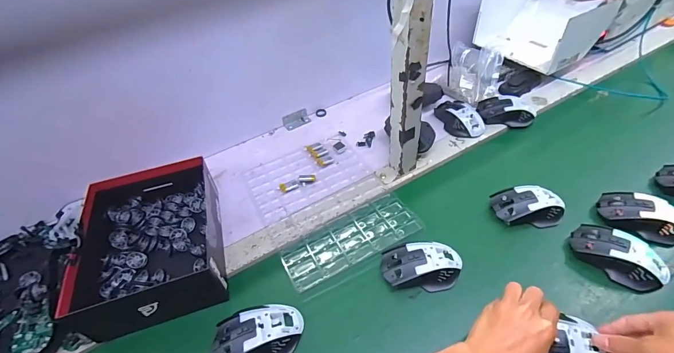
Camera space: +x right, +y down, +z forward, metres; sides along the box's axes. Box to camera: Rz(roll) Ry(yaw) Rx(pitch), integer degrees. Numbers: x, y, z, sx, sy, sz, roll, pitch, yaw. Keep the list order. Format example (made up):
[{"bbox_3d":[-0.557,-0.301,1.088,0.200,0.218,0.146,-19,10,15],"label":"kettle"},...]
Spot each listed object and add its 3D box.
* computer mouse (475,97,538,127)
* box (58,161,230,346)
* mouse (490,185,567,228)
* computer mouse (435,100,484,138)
[{"bbox_3d":[0.355,-0.140,0.741,0.118,0.039,0.065,0,46,5],"label":"computer mouse"},{"bbox_3d":[-0.285,0.093,0.550,0.193,0.077,0.255,-17,47,-12],"label":"box"},{"bbox_3d":[0.311,0.052,0.575,0.106,0.048,0.061,2,46,6],"label":"mouse"},{"bbox_3d":[0.256,-0.125,0.740,0.061,0.035,0.113,-21,48,-16],"label":"computer mouse"}]

